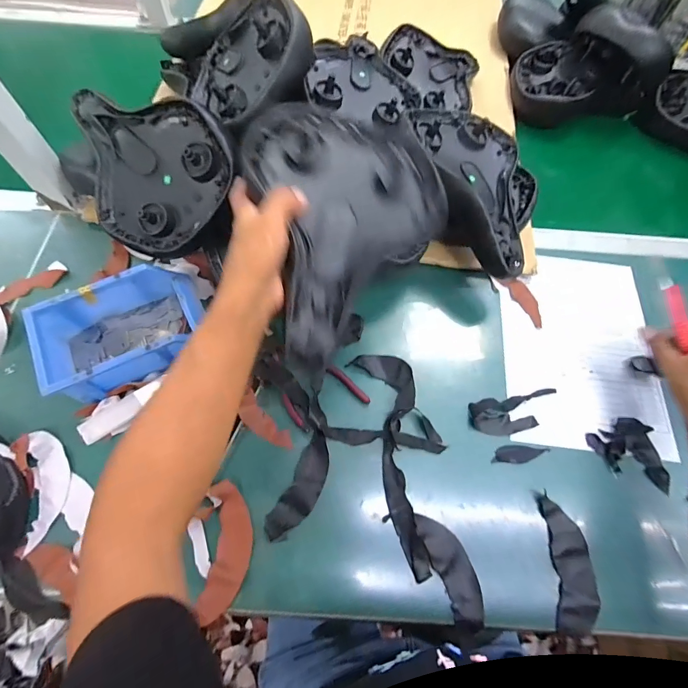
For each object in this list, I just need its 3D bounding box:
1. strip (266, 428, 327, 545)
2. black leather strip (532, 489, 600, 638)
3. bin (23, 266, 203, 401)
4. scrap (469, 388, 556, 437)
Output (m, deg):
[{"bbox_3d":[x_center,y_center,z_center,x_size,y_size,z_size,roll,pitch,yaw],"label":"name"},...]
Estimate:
[{"bbox_3d":[-0.046,0.161,0.410,0.039,0.012,0.118,27,69,13],"label":"strip"},{"bbox_3d":[0.245,0.235,0.396,0.047,0.008,0.131,2,64,-2],"label":"black leather strip"},{"bbox_3d":[-0.262,-0.012,0.445,0.172,0.074,0.120,-26,68,-15],"label":"bin"},{"bbox_3d":[0.212,0.088,0.462,0.110,0.011,0.047,-7,65,-6],"label":"scrap"}]

